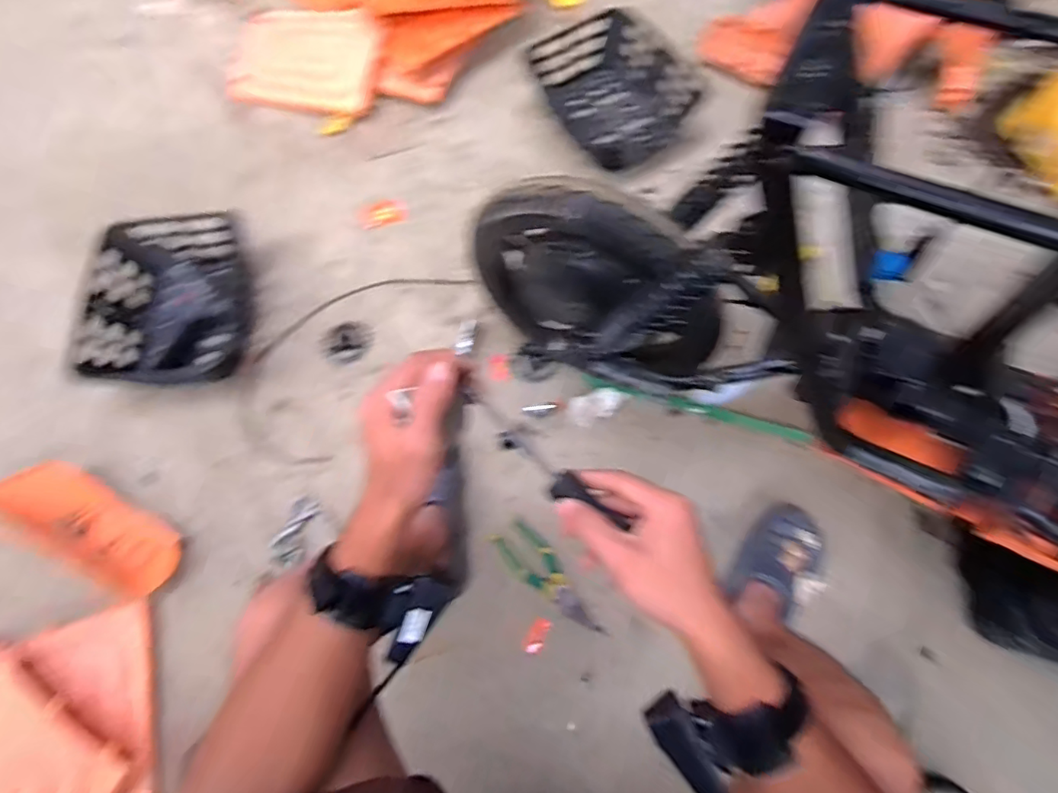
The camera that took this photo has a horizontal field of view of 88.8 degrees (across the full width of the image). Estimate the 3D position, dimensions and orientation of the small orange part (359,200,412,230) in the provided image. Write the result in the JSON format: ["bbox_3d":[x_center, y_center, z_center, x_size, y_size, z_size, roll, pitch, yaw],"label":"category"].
[{"bbox_3d":[-0.301,-0.383,1.125,0.103,0.007,0.061,-14,70,-3],"label":"small orange part"}]

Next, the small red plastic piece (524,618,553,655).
[{"bbox_3d":[0.013,0.364,0.820,0.028,0.008,0.052,22,72,9],"label":"small red plastic piece"}]

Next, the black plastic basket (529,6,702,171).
[{"bbox_3d":[0.173,-0.637,1.139,0.267,0.106,0.315,-29,72,-9],"label":"black plastic basket"}]

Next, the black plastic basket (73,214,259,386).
[{"bbox_3d":[-0.639,-0.173,0.984,0.262,0.108,0.313,-7,70,-1],"label":"black plastic basket"}]

